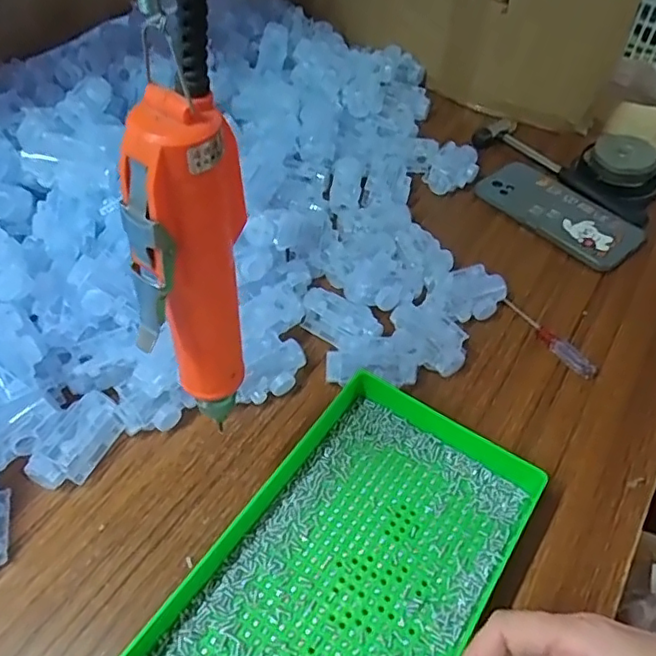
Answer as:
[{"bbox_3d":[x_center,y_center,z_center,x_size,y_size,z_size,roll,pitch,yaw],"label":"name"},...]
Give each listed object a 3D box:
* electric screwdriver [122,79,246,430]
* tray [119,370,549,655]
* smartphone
[{"bbox_3d":[-0.059,-0.021,0.259,0.032,0.159,0.047,14,51,7],"label":"electric screwdriver"},{"bbox_3d":[0.012,0.146,0.355,0.151,0.034,0.236,29,54,19],"label":"tray"},{"bbox_3d":[0.232,-0.120,0.600,0.073,0.011,0.160,-35,60,-28],"label":"smartphone"}]

